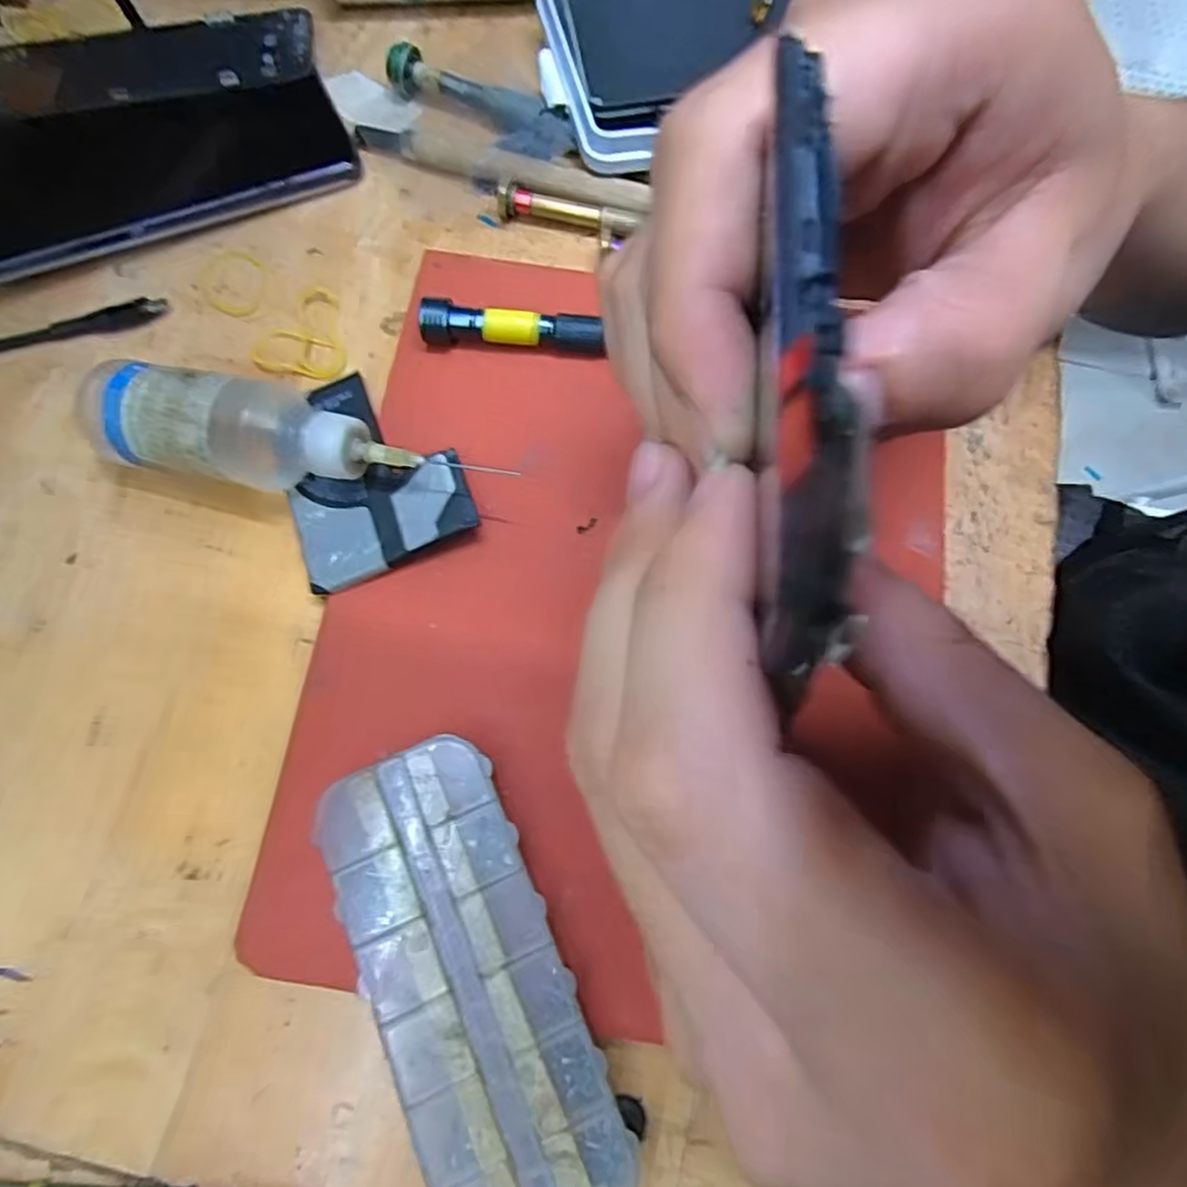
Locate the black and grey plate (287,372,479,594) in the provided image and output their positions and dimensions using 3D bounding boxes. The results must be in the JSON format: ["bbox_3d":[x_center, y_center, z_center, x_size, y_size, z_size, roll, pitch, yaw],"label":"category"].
[{"bbox_3d":[-0.076,-0.043,0.227,0.057,0.005,0.075,-23,70,1],"label":"black and grey plate"}]

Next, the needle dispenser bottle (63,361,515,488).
[{"bbox_3d":[-0.097,-0.047,0.218,0.126,0.039,0.032,7,74,1],"label":"needle dispenser bottle"}]

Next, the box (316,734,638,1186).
[{"bbox_3d":[-0.034,0.105,0.184,0.050,0.017,0.124,-23,75,-7],"label":"box"}]

